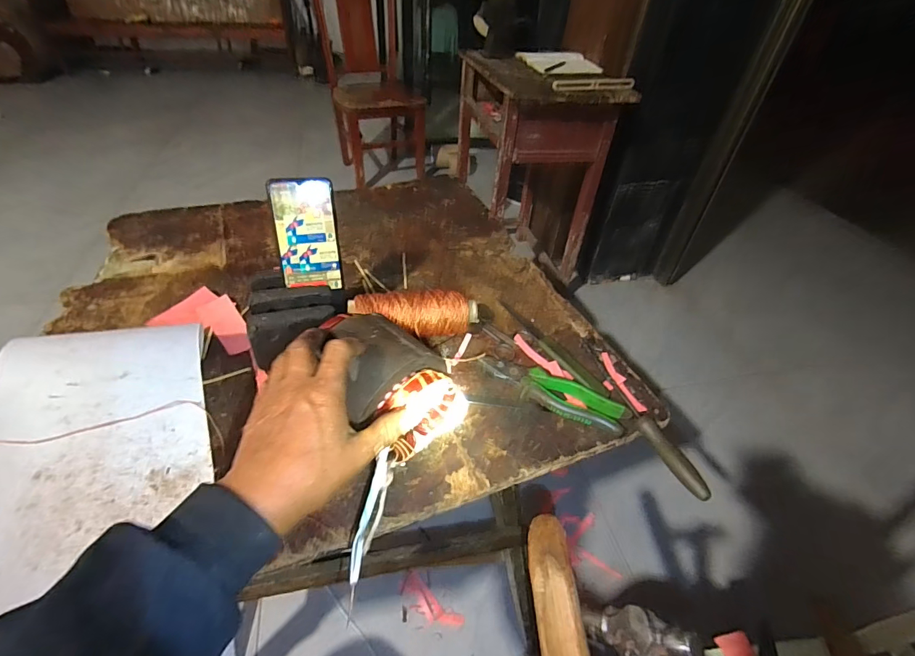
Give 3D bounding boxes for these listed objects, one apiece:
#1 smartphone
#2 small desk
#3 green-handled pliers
[{"bbox_3d":[-0.195,-0.121,0.545,0.076,0.140,0.006,-7,21,-17],"label":"smartphone"},{"bbox_3d":[0.239,-0.541,1.531,0.379,0.714,0.544,-8,45,-13],"label":"small desk"},{"bbox_3d":[0.118,0.082,0.533,0.188,0.022,0.046,22,46,18],"label":"green-handled pliers"}]

